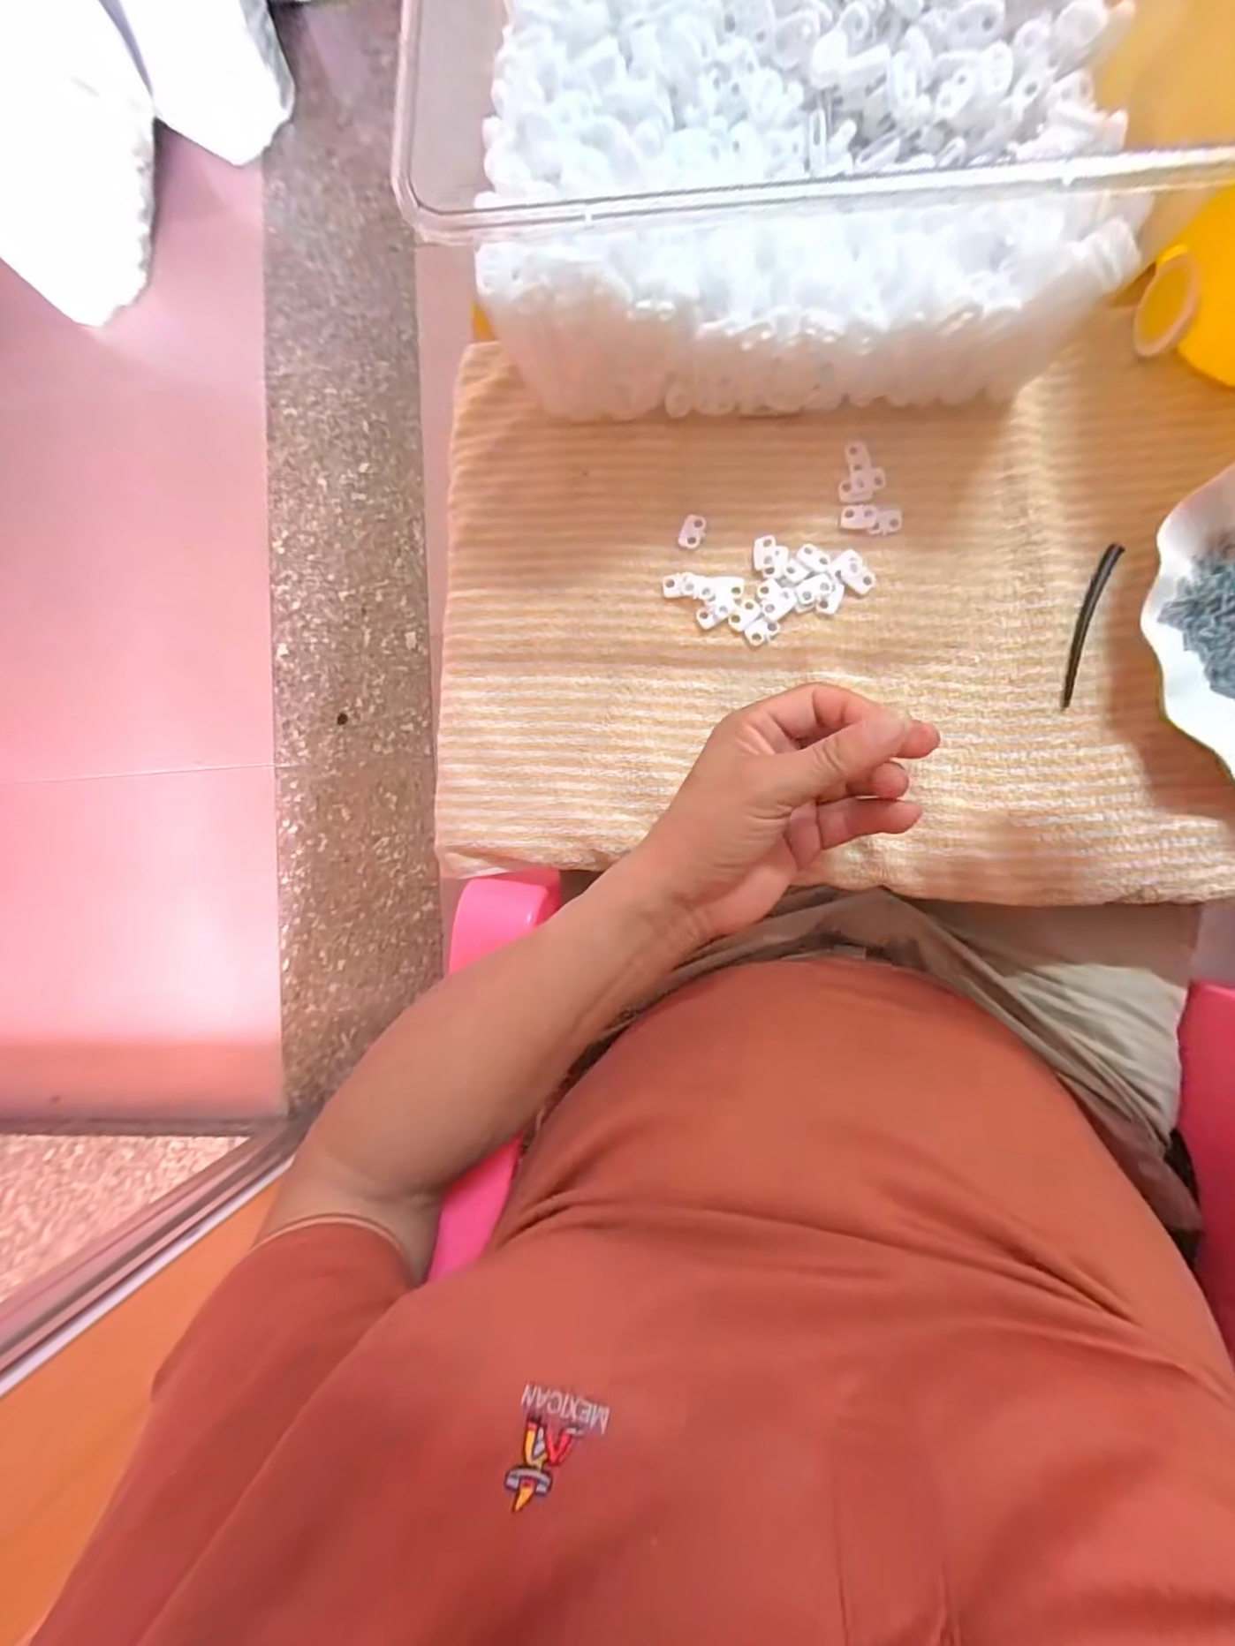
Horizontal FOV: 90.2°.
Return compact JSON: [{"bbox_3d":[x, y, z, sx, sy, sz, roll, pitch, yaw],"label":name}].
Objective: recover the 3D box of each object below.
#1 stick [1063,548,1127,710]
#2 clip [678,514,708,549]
[{"bbox_3d":[0.244,-0.103,0.320,0.010,0.008,0.085,18,89,7],"label":"stick"},{"bbox_3d":[0.043,-0.166,0.348,0.013,0.004,0.020,17,89,7],"label":"clip"}]

